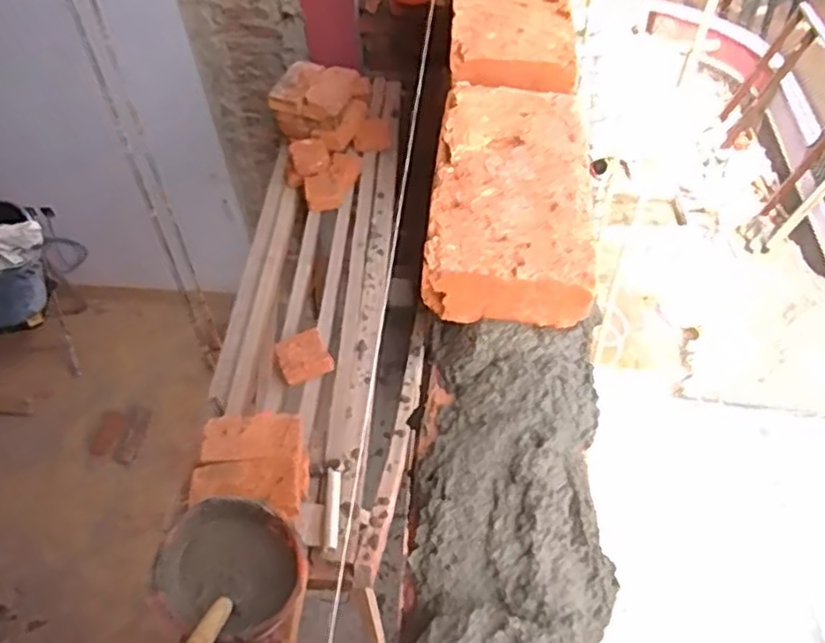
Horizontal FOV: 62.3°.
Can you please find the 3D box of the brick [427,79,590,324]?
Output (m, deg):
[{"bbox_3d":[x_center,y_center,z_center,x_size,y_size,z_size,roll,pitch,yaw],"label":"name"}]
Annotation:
[{"bbox_3d":[0.061,-0.089,0.465,0.112,0.042,0.198,4,52,5],"label":"brick"}]

